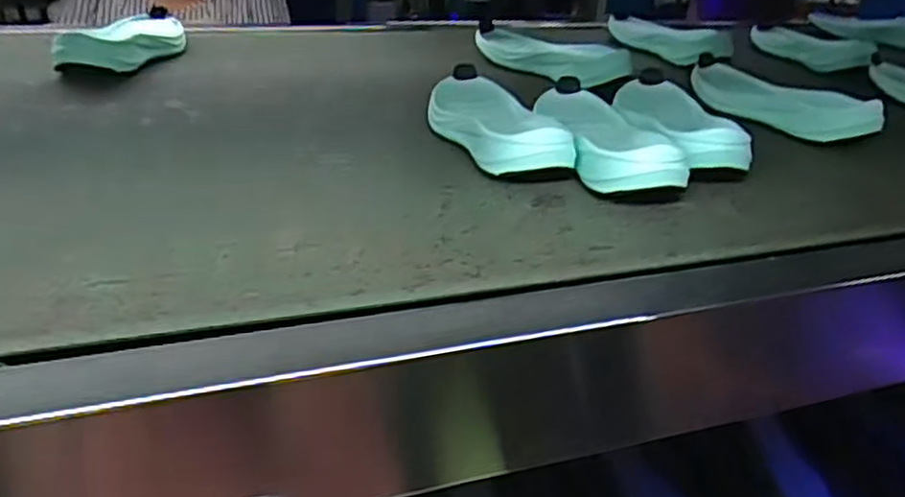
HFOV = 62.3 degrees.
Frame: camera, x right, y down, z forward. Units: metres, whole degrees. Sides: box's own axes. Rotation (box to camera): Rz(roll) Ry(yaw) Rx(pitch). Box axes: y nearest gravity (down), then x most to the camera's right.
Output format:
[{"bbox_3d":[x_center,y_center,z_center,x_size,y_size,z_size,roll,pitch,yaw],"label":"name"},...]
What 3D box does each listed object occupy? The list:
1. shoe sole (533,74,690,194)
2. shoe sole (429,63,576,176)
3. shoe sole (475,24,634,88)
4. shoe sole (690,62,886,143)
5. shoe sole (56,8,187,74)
[{"bbox_3d":[0.130,-0.101,0.657,0.081,0.043,0.221,-2,28,-10],"label":"shoe sole"},{"bbox_3d":[0.034,-0.120,0.679,0.097,0.041,0.217,-1,28,-9],"label":"shoe sole"},{"bbox_3d":[0.109,-0.240,0.919,0.081,0.039,0.231,-16,33,-33],"label":"shoe sole"},{"bbox_3d":[0.347,-0.160,0.795,0.076,0.037,0.218,-11,31,-27],"label":"shoe sole"},{"bbox_3d":[-0.367,-0.242,0.857,0.101,0.043,0.228,-1,28,-9],"label":"shoe sole"}]

